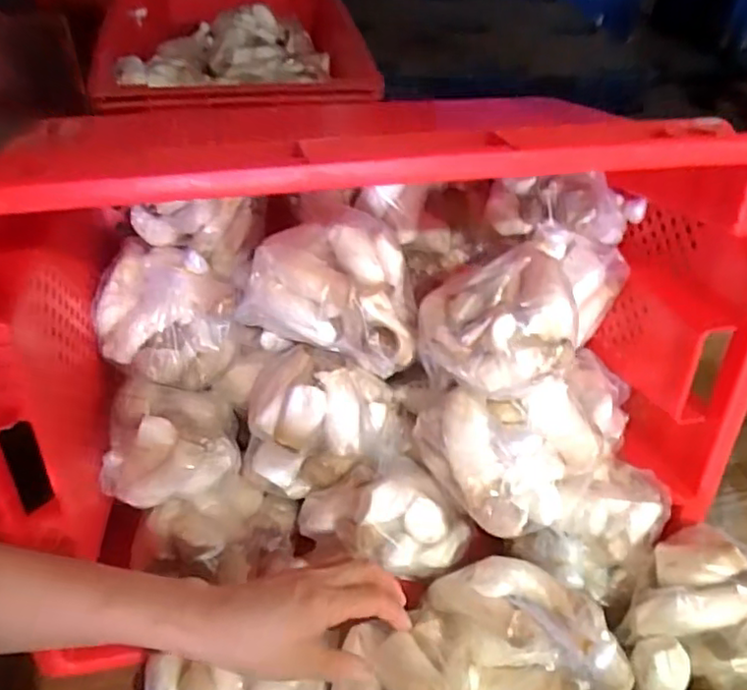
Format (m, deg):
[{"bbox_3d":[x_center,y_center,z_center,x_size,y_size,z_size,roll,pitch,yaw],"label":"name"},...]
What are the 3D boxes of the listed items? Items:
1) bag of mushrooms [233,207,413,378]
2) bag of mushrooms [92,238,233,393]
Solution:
[{"bbox_3d":[-0.033,-0.051,0.577,0.152,0.101,0.107,16,45,12],"label":"bag of mushrooms"},{"bbox_3d":[-0.197,-0.029,0.615,0.124,0.113,0.102,-14,47,-18],"label":"bag of mushrooms"}]

